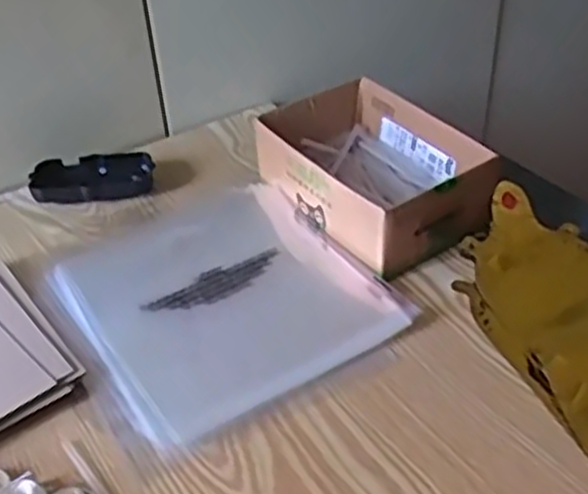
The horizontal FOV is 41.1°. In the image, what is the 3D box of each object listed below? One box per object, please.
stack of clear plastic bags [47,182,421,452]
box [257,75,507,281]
[{"bbox_3d":[-0.058,0.031,0.608,0.210,0.014,0.222,-23,43,-24],"label":"stack of clear plastic bags"},{"bbox_3d":[0.066,-0.064,0.670,0.127,0.068,0.180,-24,43,-25],"label":"box"}]

